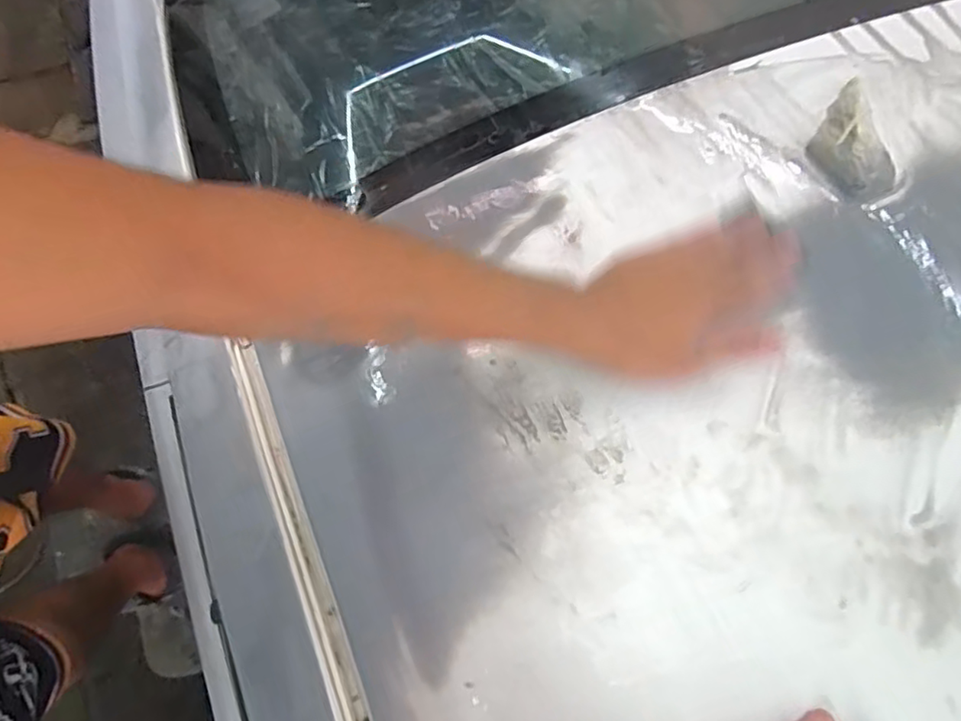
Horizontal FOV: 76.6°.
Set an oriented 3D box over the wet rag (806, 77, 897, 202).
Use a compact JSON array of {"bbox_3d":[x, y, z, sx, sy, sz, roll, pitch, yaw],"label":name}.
[{"bbox_3d":[0.283,-0.160,0.461,0.040,0.046,0.080,-34,79,-6],"label":"wet rag"}]

